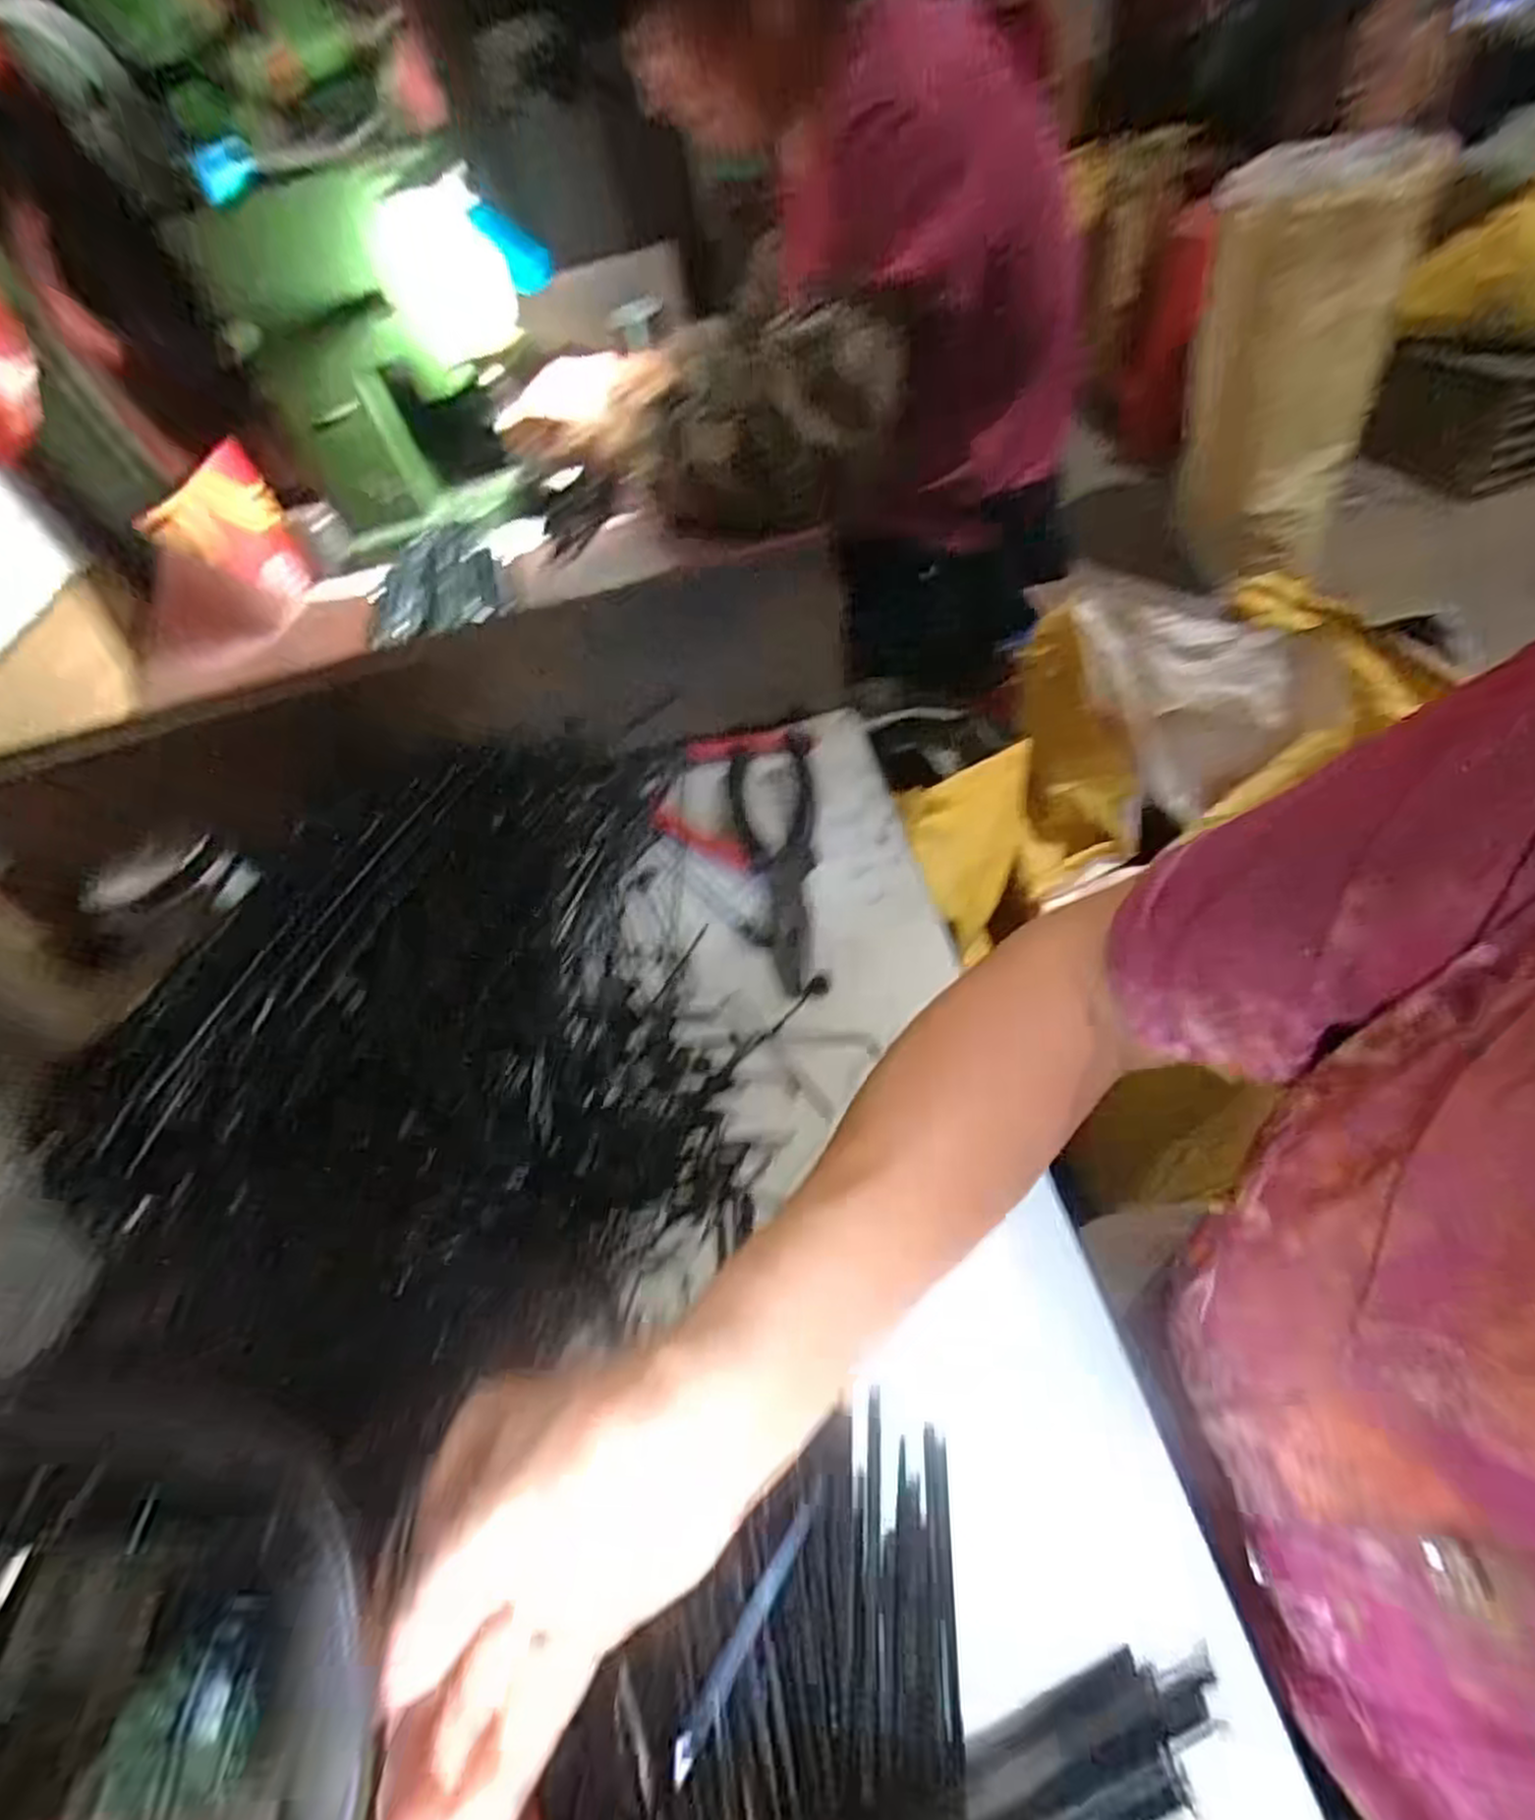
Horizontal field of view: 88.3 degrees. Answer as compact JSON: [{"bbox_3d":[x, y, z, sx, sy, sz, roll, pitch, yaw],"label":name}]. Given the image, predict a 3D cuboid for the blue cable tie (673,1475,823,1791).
[{"bbox_3d":[-0.005,0.218,0.242,0.006,0.009,0.083,25,69,25],"label":"blue cable tie"}]

